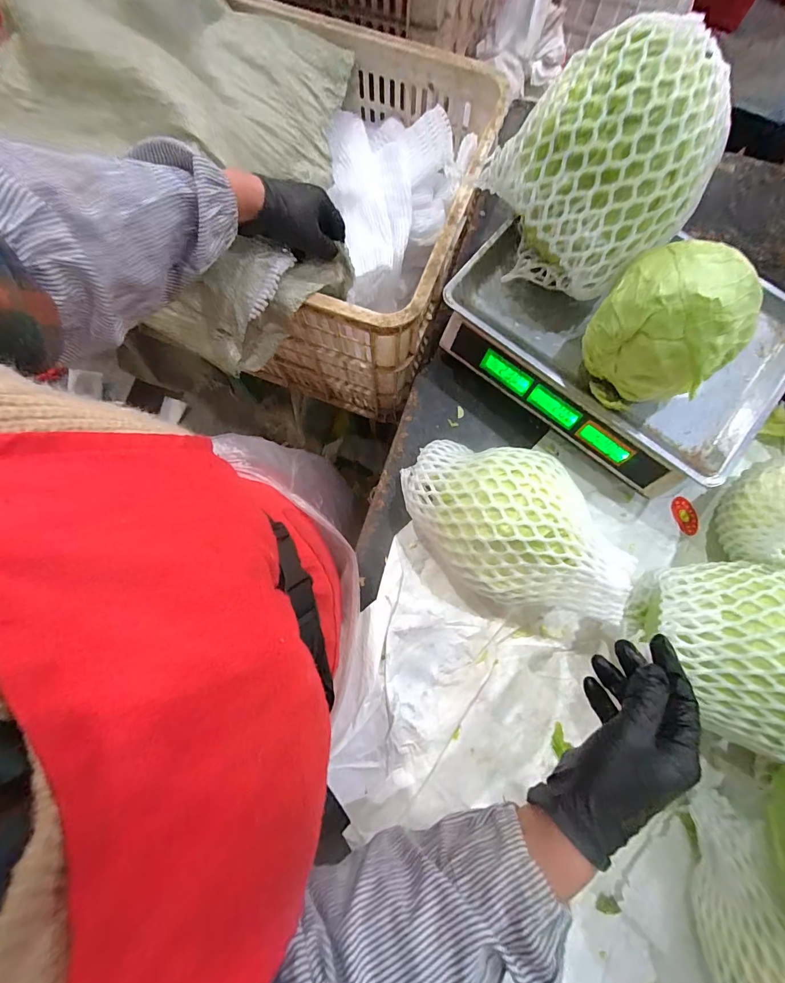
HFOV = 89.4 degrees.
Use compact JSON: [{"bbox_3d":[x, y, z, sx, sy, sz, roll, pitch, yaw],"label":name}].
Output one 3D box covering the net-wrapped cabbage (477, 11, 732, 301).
[{"bbox_3d":[0.180,-0.284,0.346,0.168,0.126,0.149,39,81,7],"label":"net-wrapped cabbage"}]

